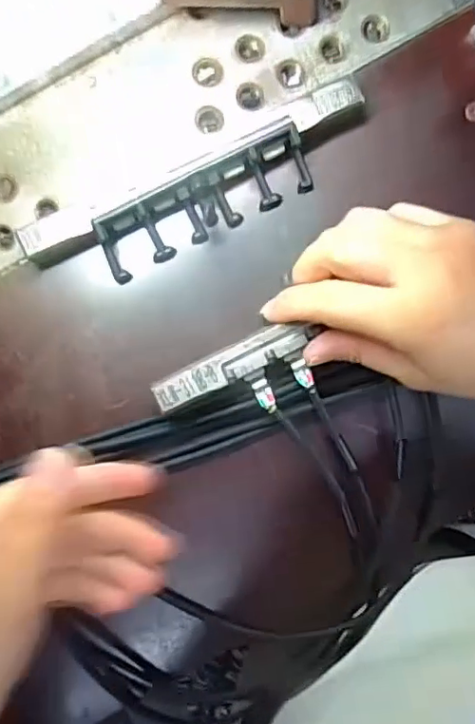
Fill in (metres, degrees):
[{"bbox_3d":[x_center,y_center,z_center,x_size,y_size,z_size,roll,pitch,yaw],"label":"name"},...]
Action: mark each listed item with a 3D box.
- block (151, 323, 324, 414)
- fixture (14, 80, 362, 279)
[{"bbox_3d":[-0.003,0.001,0.271,0.078,0.008,0.020,-24,91,-1],"label":"block"},{"bbox_3d":[-0.017,-0.081,0.271,0.173,0.025,0.035,-25,91,0],"label":"fixture"}]

